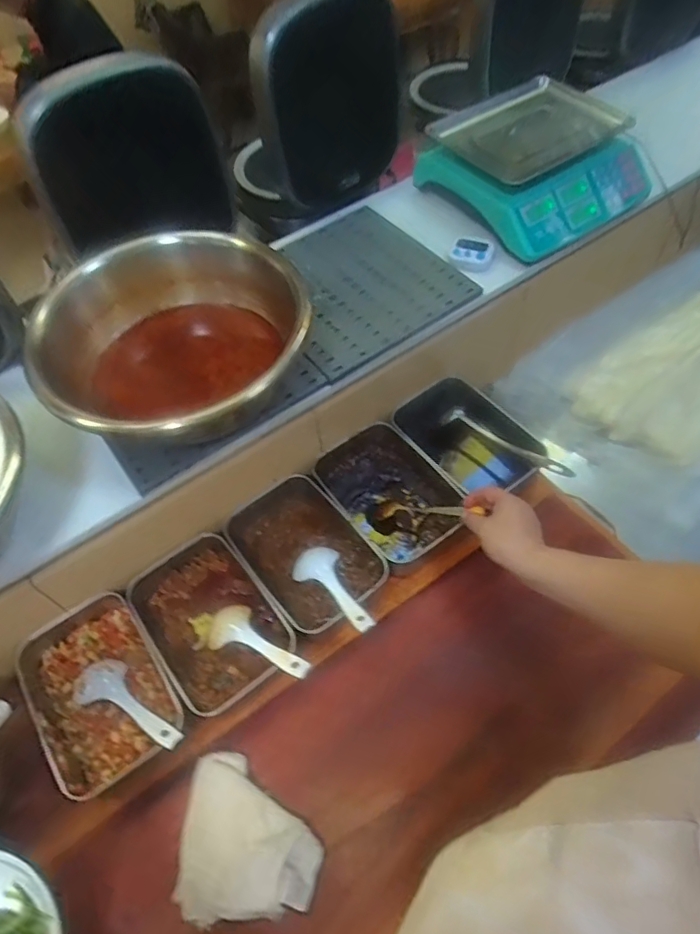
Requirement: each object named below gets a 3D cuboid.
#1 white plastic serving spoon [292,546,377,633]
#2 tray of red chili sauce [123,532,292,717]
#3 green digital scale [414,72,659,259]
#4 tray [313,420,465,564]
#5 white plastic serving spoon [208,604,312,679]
[{"bbox_3d":[-0.017,0.157,0.754,0.064,0.019,0.166,-31,38,-16],"label":"white plastic serving spoon"},{"bbox_3d":[-0.187,0.201,0.773,0.152,0.069,0.229,-33,61,-18],"label":"tray of red chili sauce"},{"bbox_3d":[0.296,-0.491,0.950,0.299,0.116,0.291,-34,61,-18],"label":"green digital scale"},{"bbox_3d":[0.056,0.034,0.874,0.160,0.069,0.233,-32,60,-17],"label":"tray"},{"bbox_3d":[-0.113,0.220,0.727,0.158,0.016,0.061,15,59,33],"label":"white plastic serving spoon"}]

